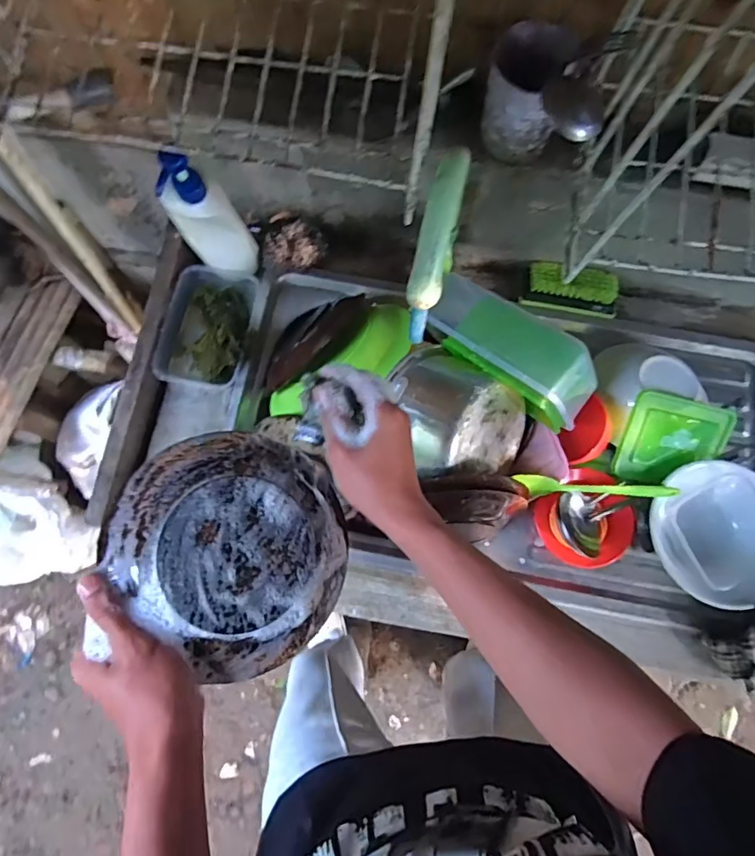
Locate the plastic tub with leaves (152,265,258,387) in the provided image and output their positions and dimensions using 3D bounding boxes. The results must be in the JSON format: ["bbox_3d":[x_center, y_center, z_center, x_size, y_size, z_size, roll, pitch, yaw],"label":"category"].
[{"bbox_3d":[-0.236,-0.147,0.708,0.118,0.056,0.175,7,76,2],"label":"plastic tub with leaves"}]

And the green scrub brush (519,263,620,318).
[{"bbox_3d":[0.274,-0.195,0.703,0.123,0.039,0.051,13,77,3],"label":"green scrub brush"}]

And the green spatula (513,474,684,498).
[{"bbox_3d":[0.265,0.073,0.616,0.196,0.027,0.022,2,76,1],"label":"green spatula"}]

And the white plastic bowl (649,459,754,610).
[{"bbox_3d":[0.416,0.127,0.631,0.165,0.067,0.155,0,76,0],"label":"white plastic bowl"}]

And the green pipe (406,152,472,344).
[{"bbox_3d":[0.050,-0.156,0.434,0.031,0.042,0.162,14,103,4],"label":"green pipe"}]

